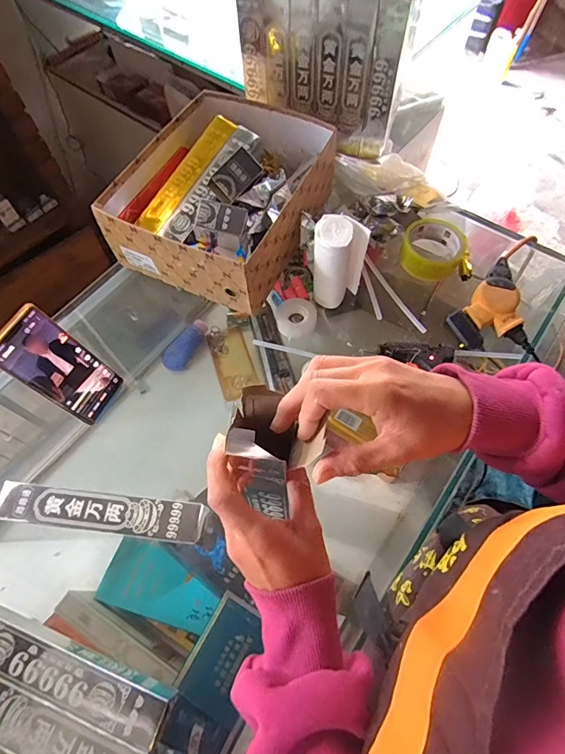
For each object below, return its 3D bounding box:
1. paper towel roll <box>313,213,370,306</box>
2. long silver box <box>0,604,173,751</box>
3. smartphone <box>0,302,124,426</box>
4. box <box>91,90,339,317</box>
[{"bbox_3d":[0.077,-0.155,0.566,0.068,0.121,0.055,2,64,2],"label":"paper towel roll"},{"bbox_3d":[-0.216,0.282,0.401,0.223,0.029,0.045,18,66,10],"label":"long silver box"},{"bbox_3d":[-0.261,-0.009,0.491,0.008,0.157,0.074,12,62,34],"label":"smartphone"},{"bbox_3d":[-0.089,-0.280,0.624,0.250,0.117,0.304,23,67,12],"label":"box"}]

